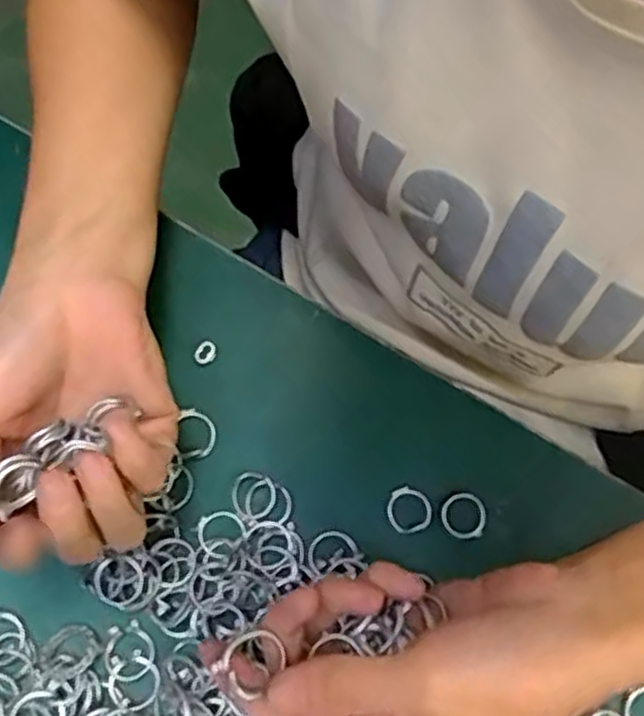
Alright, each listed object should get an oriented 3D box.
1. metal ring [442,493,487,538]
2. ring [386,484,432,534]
[{"bbox_3d":[0.064,0.071,0.347,0.020,0.004,0.020,0,73,0],"label":"metal ring"},{"bbox_3d":[0.040,0.068,0.348,0.020,0.004,0.021,0,73,0],"label":"ring"}]

